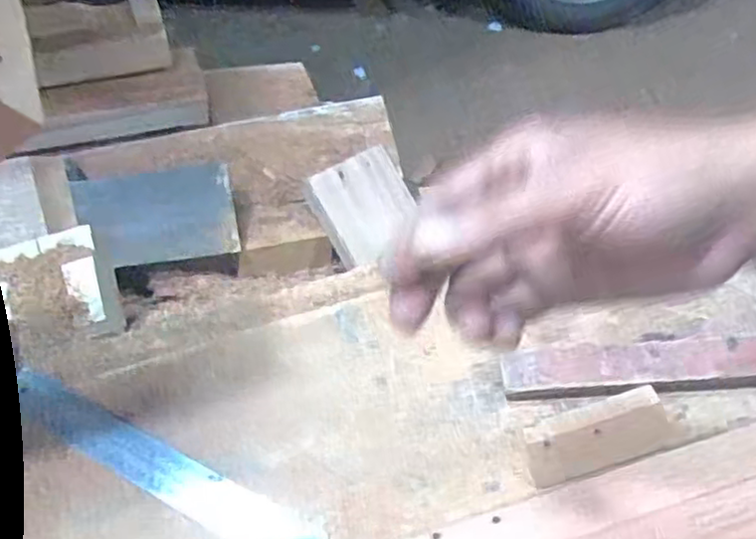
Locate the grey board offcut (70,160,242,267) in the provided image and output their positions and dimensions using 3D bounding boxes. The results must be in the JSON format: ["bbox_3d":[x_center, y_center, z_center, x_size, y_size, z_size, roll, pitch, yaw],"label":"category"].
[{"bbox_3d":[-0.236,-0.058,0.778,0.160,0.012,0.099,-9,82,-10],"label":"grey board offcut"}]

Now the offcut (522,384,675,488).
[{"bbox_3d":[0.168,0.126,0.552,0.115,0.023,0.043,-14,56,-10],"label":"offcut"}]

